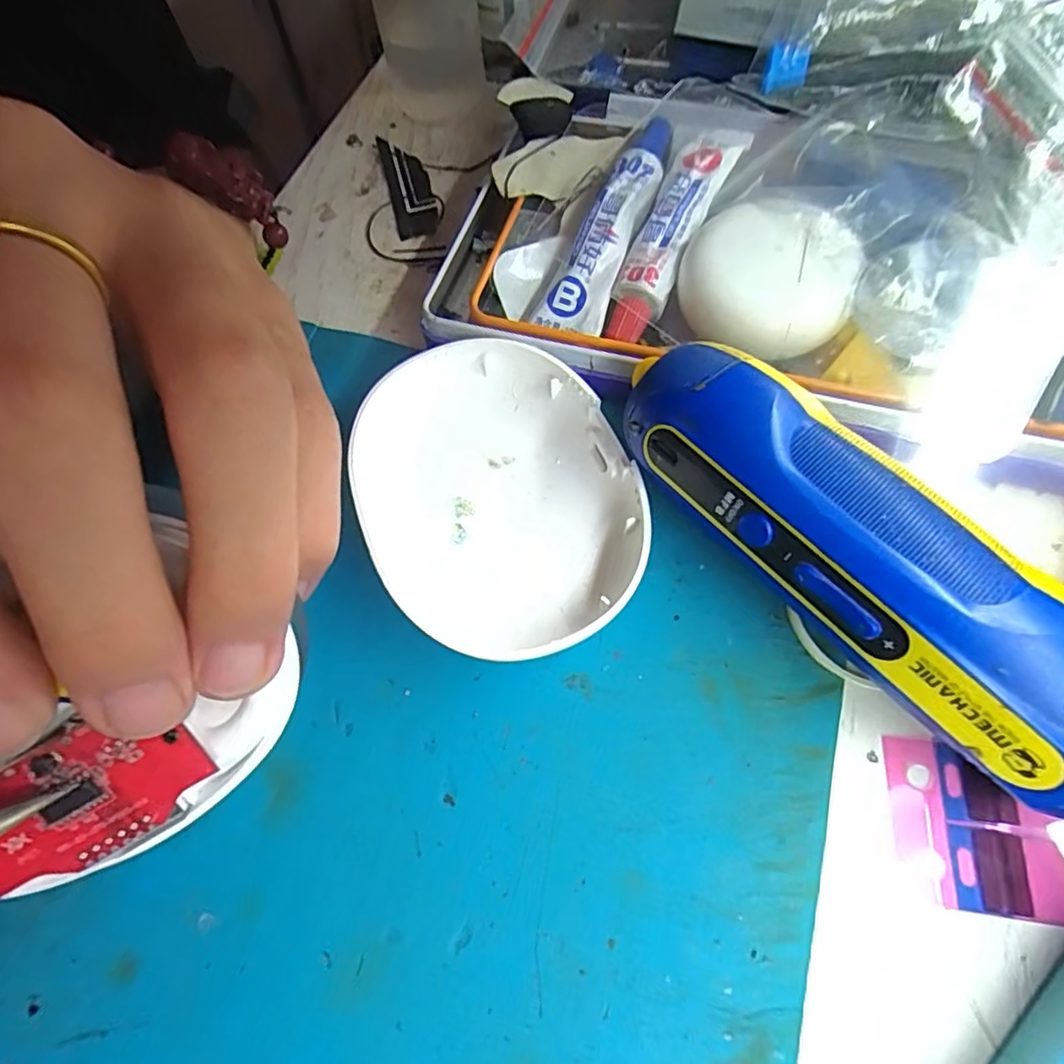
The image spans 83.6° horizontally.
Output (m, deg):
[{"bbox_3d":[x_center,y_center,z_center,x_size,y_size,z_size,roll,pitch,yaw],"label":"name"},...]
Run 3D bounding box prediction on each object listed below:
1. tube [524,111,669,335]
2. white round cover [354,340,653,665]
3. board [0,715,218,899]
[{"bbox_3d":[0.025,-0.095,0.179,0.019,0.013,0.084,23,83,14],"label":"tube"},{"bbox_3d":[-0.010,-0.011,0.150,0.064,0.017,0.080,-20,65,-6],"label":"white round cover"},{"bbox_3d":[-0.080,0.047,0.105,0.042,0.004,0.024,-28,108,-6],"label":"board"}]

